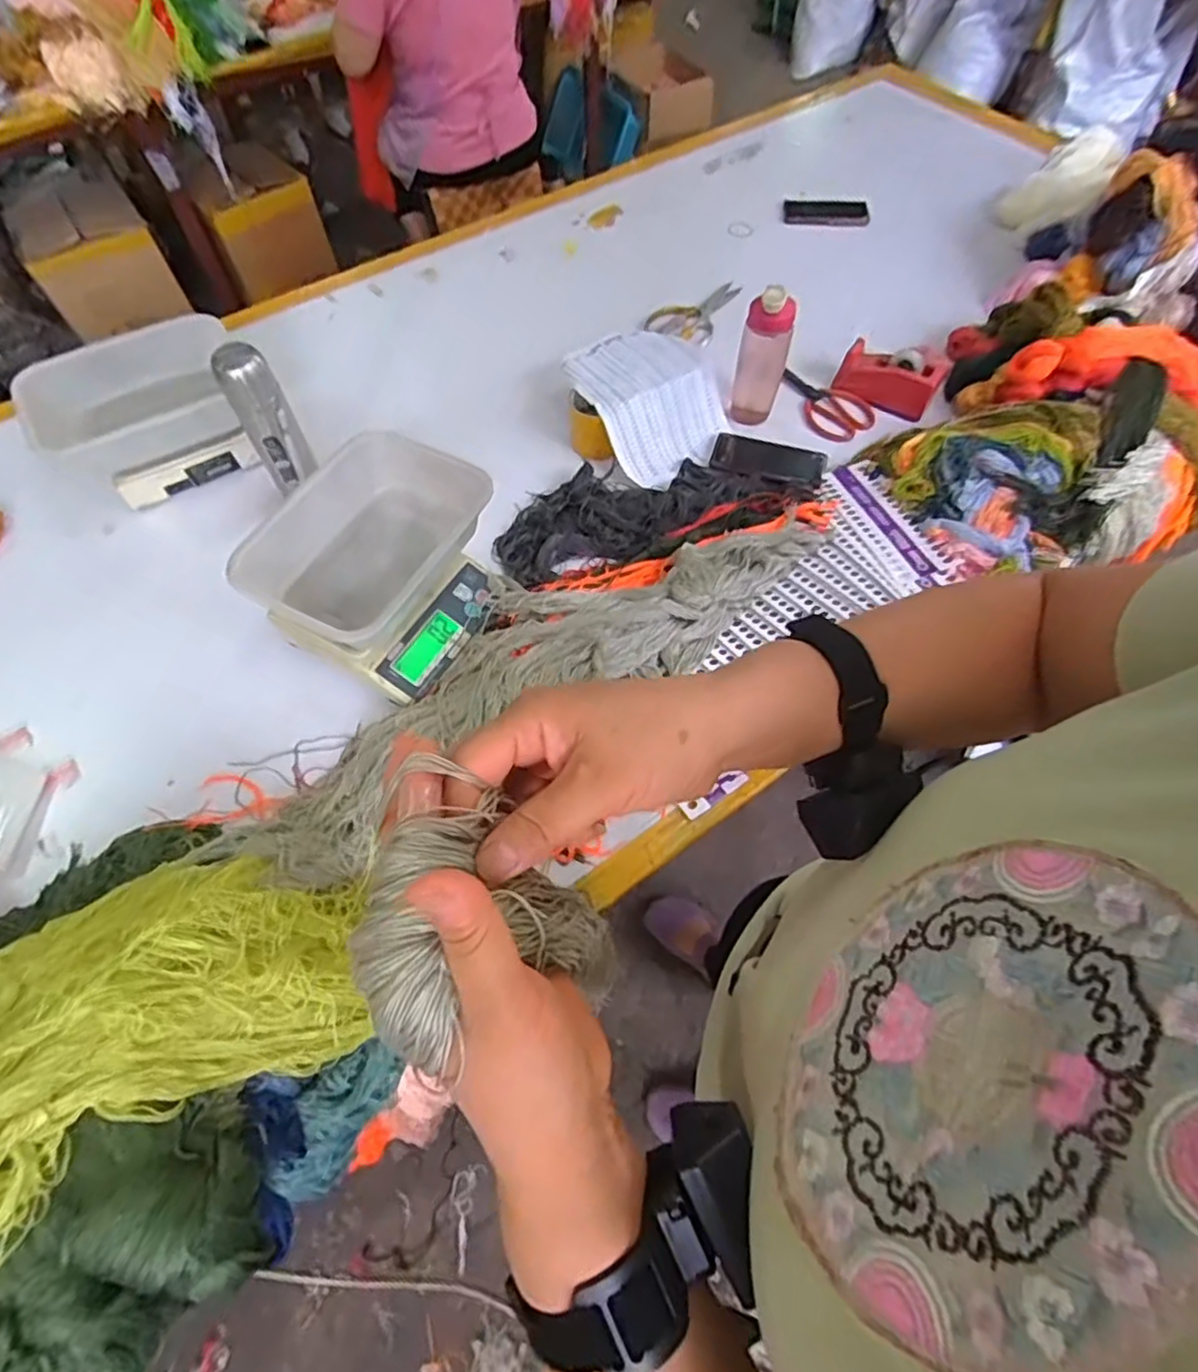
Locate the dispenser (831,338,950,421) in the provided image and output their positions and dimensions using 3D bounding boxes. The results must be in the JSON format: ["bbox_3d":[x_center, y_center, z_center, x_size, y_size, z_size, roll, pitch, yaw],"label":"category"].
[{"bbox_3d":[0.450,-0.480,1.049,0.147,0.072,0.056,30,65,16],"label":"dispenser"}]

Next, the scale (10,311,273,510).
[{"bbox_3d":[-0.631,-0.380,0.952,0.280,0.149,0.160,-28,64,-14],"label":"scale"}]

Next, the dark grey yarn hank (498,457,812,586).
[{"bbox_3d":[0.069,-0.258,0.967,0.449,0.043,0.186,-22,63,-11],"label":"dark grey yarn hank"}]

